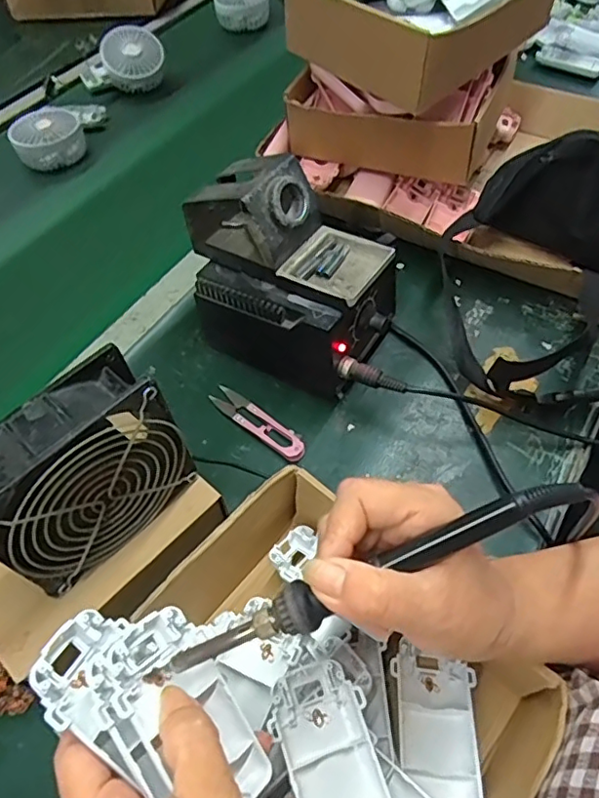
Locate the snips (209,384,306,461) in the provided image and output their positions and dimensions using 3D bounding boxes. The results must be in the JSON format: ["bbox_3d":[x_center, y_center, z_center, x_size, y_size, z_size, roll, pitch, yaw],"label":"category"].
[{"bbox_3d":[-0.036,0.018,0.489,0.104,0.014,0.023,35,63,23],"label":"snips"}]

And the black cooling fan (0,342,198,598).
[{"bbox_3d":[-0.128,0.047,0.340,0.045,0.112,0.117,37,63,25],"label":"black cooling fan"}]

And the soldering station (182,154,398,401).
[{"bbox_3d":[-0.009,-0.103,0.483,0.173,0.157,0.106,25,60,18],"label":"soldering station"}]

